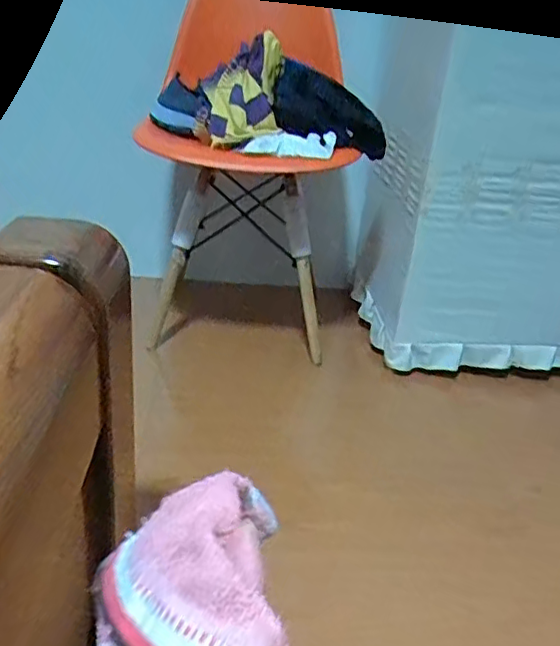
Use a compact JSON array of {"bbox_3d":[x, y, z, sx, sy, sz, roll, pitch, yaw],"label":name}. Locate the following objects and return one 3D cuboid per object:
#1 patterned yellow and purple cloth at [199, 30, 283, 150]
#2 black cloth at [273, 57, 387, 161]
[{"bbox_3d":[-0.074,-0.464,1.238,0.179,0.052,0.286,11,68,13],"label":"patterned yellow and purple cloth"},{"bbox_3d":[0.097,-0.433,1.284,0.267,0.127,0.121,31,30,4],"label":"black cloth"}]

